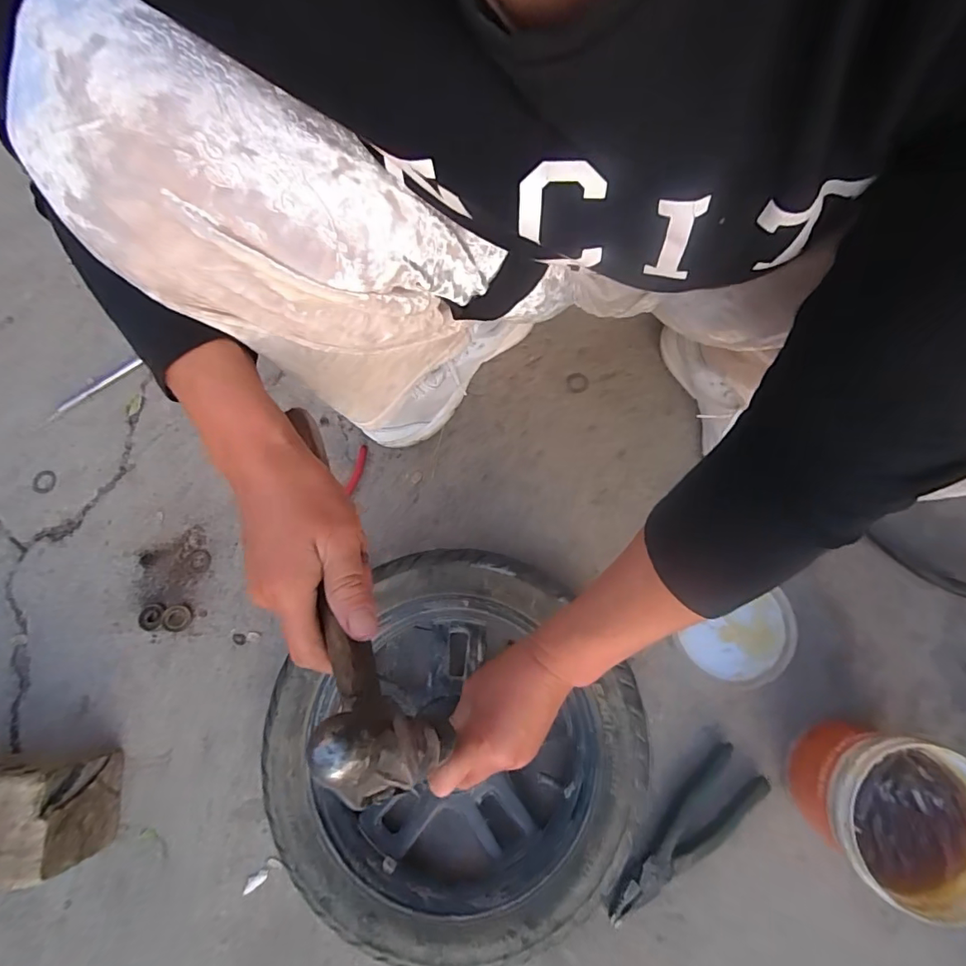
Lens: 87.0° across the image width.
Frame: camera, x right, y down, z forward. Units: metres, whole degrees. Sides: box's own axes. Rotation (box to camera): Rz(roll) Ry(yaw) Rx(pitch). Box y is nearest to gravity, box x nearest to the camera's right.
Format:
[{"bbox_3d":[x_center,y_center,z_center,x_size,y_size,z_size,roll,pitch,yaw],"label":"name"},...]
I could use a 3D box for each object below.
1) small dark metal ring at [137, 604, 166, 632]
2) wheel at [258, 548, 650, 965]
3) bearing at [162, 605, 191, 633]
[{"bbox_3d":[-0.365,0.148,0.562,0.028,0.007,0.028,0,74,1],"label":"small dark metal ring"},{"bbox_3d":[-0.022,0.254,0.489,0.324,0.066,0.329,0,74,1],"label":"wheel"},{"bbox_3d":[-0.335,0.148,0.557,0.027,0.007,0.029,-2,74,0],"label":"bearing"}]

